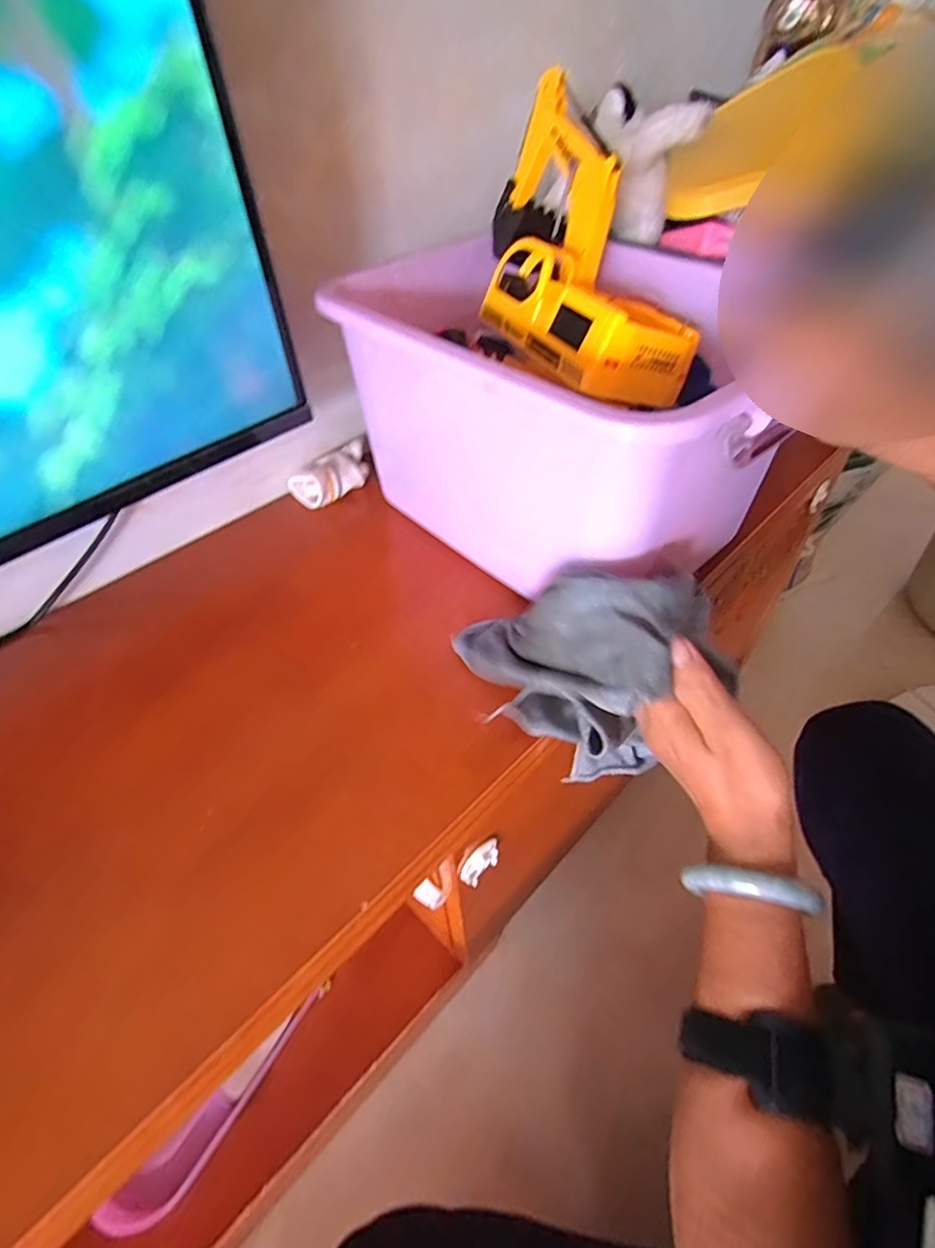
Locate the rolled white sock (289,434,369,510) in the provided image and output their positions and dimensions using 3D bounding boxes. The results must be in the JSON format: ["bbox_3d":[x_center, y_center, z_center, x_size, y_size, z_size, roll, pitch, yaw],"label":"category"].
[{"bbox_3d":[-0.131,-0.148,0.564,0.082,0.034,0.040,-27,51,-22],"label":"rolled white sock"}]

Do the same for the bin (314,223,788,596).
[{"bbox_3d":[0.064,-0.165,0.459,0.326,0.176,0.252,29,54,27],"label":"bin"}]

